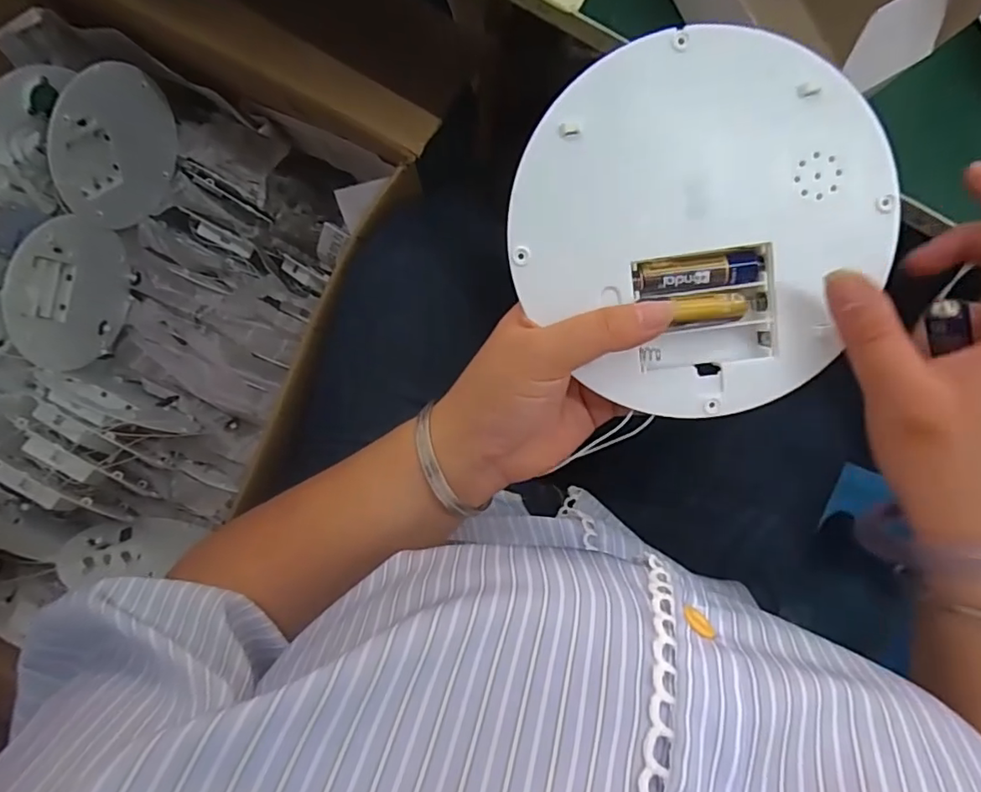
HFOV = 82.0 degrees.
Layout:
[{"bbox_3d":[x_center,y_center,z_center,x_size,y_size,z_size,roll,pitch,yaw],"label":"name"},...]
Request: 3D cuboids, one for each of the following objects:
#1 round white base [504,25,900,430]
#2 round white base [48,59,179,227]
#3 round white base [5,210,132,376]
[{"bbox_3d":[0.085,-0.069,0.232,0.145,0.025,0.139,0,90,1],"label":"round white base"},{"bbox_3d":[-0.359,-0.238,0.551,0.015,0.154,0.145,18,90,0],"label":"round white base"},{"bbox_3d":[-0.408,-0.098,0.556,0.018,0.148,0.144,13,90,0],"label":"round white base"}]

